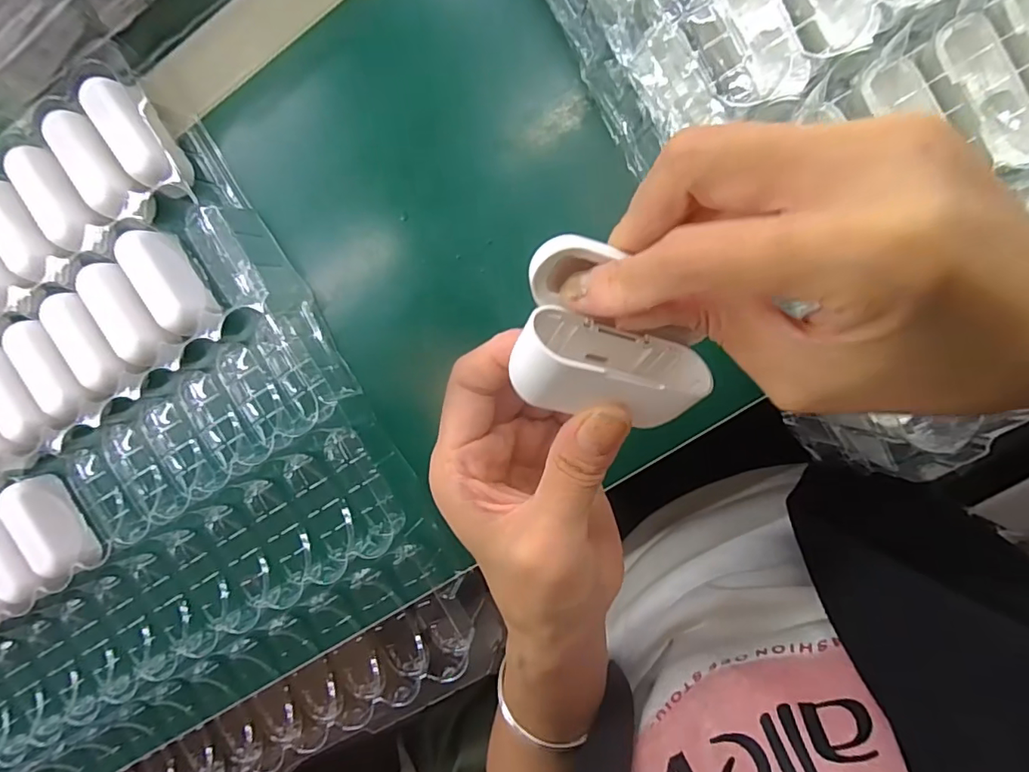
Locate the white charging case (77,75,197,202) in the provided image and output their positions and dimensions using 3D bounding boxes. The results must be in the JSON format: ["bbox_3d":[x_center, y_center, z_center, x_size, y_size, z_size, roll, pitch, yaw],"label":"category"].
[{"bbox_3d":[-0.197,-0.131,0.284,0.027,0.029,0.071,-33,90,9],"label":"white charging case"}]

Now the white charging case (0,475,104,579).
[{"bbox_3d":[-0.281,0.085,0.318,0.022,0.031,0.061,-32,90,9],"label":"white charging case"}]

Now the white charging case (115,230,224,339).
[{"bbox_3d":[-0.189,-0.056,0.291,0.023,0.028,0.060,-37,89,9],"label":"white charging case"}]

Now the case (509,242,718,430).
[{"bbox_3d":[0.034,-0.014,0.162,0.060,0.041,0.050,13,96,7],"label":"case"}]

